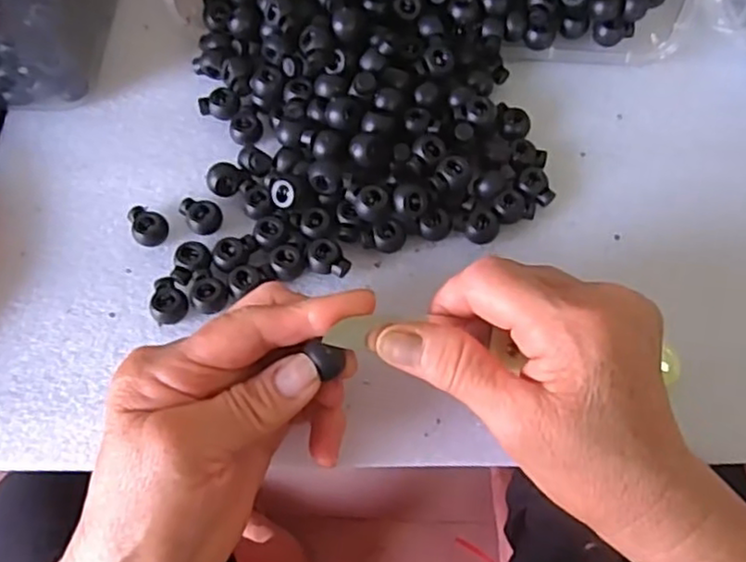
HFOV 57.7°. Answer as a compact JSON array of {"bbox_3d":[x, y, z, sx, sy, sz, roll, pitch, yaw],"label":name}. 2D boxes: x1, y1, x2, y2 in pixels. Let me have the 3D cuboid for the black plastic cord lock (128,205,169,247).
[{"bbox_3d":[-0.115,-0.028,0.344,0.017,0.012,0.021,-38,71,-16],"label":"black plastic cord lock"}]

